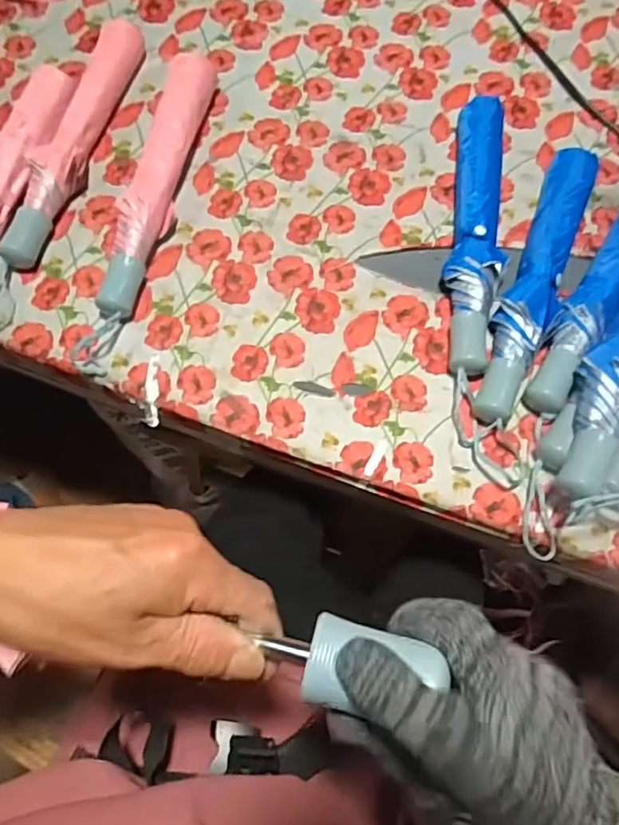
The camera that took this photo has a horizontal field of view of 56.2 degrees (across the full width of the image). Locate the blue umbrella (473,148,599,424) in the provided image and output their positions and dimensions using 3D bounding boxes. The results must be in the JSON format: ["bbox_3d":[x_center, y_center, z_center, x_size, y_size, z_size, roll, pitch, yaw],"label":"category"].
[{"bbox_3d":[0.240,-0.144,0.617,0.053,0.043,0.344,22,71,8],"label":"blue umbrella"}]

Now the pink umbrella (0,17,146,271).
[{"bbox_3d":[-0.273,-0.319,0.678,0.055,0.038,0.349,12,70,4],"label":"pink umbrella"}]

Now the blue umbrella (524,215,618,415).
[{"bbox_3d":[0.320,-0.150,0.618,0.050,0.047,0.360,32,72,11],"label":"blue umbrella"}]

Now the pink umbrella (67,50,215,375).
[{"bbox_3d":[-0.175,-0.240,0.640,0.059,0.054,0.420,11,70,4],"label":"pink umbrella"}]

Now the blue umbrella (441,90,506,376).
[{"bbox_3d":[0.184,-0.204,0.641,0.060,0.043,0.356,9,70,3],"label":"blue umbrella"}]

